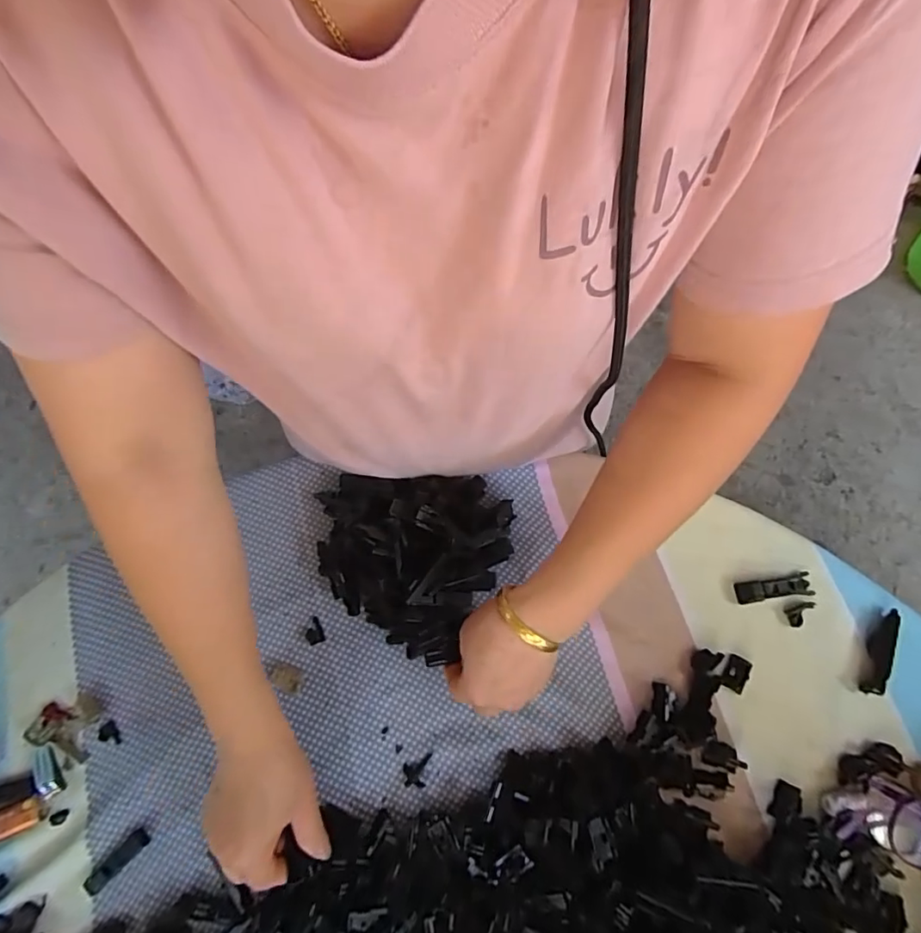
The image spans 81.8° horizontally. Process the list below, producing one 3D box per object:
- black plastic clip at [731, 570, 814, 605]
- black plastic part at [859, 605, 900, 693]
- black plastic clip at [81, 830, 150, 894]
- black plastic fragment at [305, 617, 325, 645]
[{"bbox_3d":[0.270,0.104,0.459,0.066,0.010,0.021,-6,72,-1],"label":"black plastic clip"},{"bbox_3d":[0.351,0.153,0.442,0.015,0.013,0.074,26,74,9],"label":"black plastic part"},{"bbox_3d":[-0.264,0.303,0.406,0.055,0.005,0.013,-43,76,-12],"label":"black plastic clip"},{"bbox_3d":[-0.126,0.141,0.453,0.015,0.004,0.022,-22,73,-6],"label":"black plastic fragment"}]

